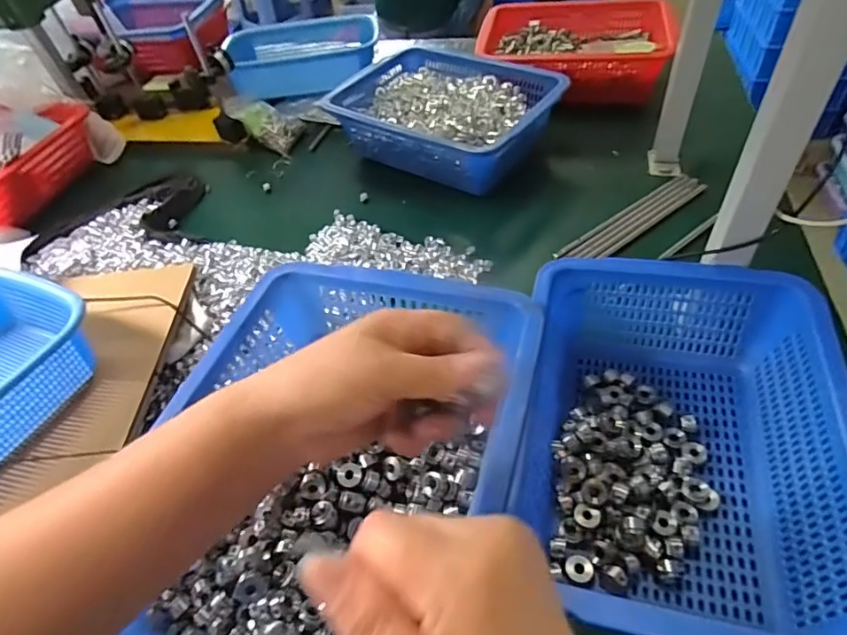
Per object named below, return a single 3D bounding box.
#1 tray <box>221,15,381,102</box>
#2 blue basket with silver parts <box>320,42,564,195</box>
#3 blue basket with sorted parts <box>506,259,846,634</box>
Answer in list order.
[{"bbox_3d":[-0.211,-0.466,0.959,0.264,0.064,0.186,-16,48,-7],"label":"tray"},{"bbox_3d":[0.042,-0.301,0.819,0.310,0.110,0.230,23,55,25],"label":"blue basket with silver parts"},{"bbox_3d":[0.191,0.092,0.422,0.221,0.102,0.313,7,49,13],"label":"blue basket with sorted parts"}]

